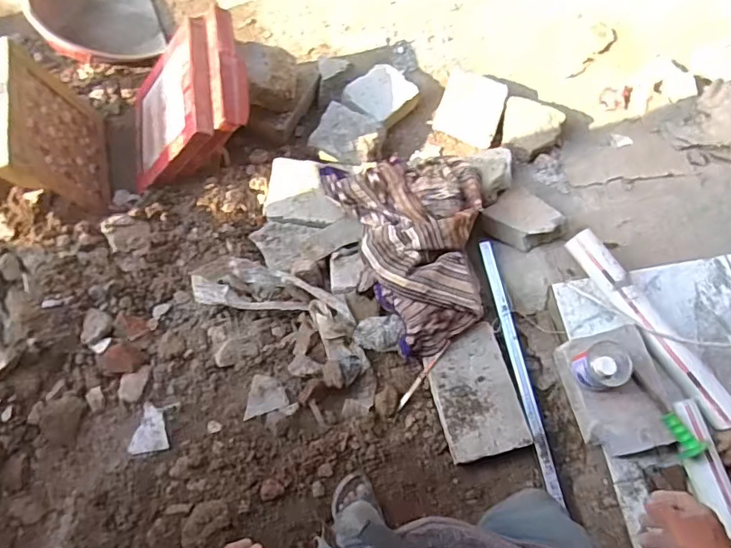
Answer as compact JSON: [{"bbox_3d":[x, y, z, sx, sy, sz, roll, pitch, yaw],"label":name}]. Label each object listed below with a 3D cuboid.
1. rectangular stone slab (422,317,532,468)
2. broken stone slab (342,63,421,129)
[{"bbox_3d":[0.271,0.304,1.339,0.214,0.045,0.317,-13,72,-6],"label":"rectangular stone slab"},{"bbox_3d":[0.049,-0.612,1.797,0.227,0.048,0.211,-38,76,-13],"label":"broken stone slab"}]

